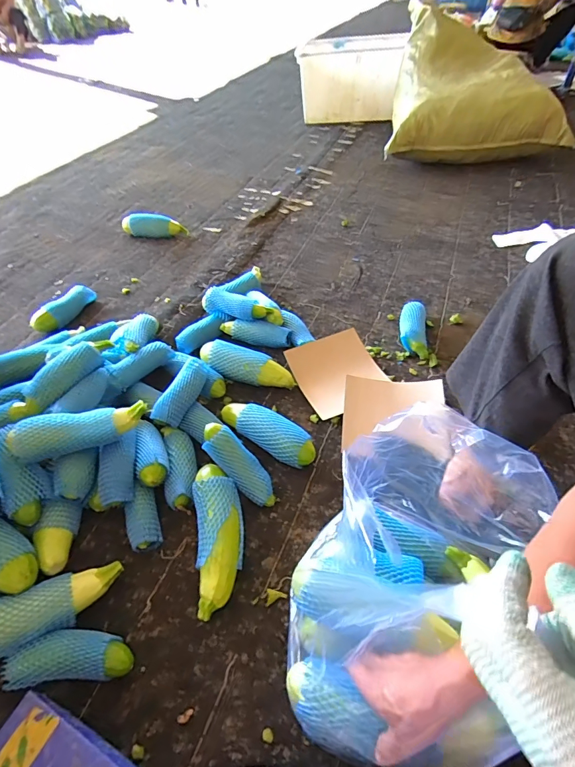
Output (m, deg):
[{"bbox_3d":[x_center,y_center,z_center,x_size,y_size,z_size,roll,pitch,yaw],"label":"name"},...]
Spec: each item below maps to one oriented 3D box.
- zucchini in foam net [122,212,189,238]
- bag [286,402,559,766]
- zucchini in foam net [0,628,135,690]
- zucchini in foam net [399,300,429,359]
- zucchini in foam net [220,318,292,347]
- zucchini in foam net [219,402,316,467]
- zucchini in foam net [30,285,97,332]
[{"bbox_3d":[-0.558,-0.661,1.618,0.264,0.094,0.066,5,50,6],"label":"zucchini in foam net"},{"bbox_3d":[0.143,0.242,0.510,0.246,0.312,0.374,31,57,25],"label":"bag"},{"bbox_3d":[-0.344,0.436,0.625,0.191,0.054,0.068,-4,50,-2],"label":"zucchini in foam net"},{"bbox_3d":[0.355,-0.156,1.106,0.078,0.062,0.203,5,50,6],"label":"zucchini in foam net"},{"bbox_3d":[-0.092,-0.150,1.126,0.210,0.048,0.054,11,51,11],"label":"zucchini in foam net"},{"bbox_3d":[-0.044,0.107,0.888,0.246,0.066,0.083,29,55,26],"label":"zucchini in foam net"},{"bbox_3d":[-0.715,-0.245,1.271,0.063,0.077,0.225,15,52,14],"label":"zucchini in foam net"}]

